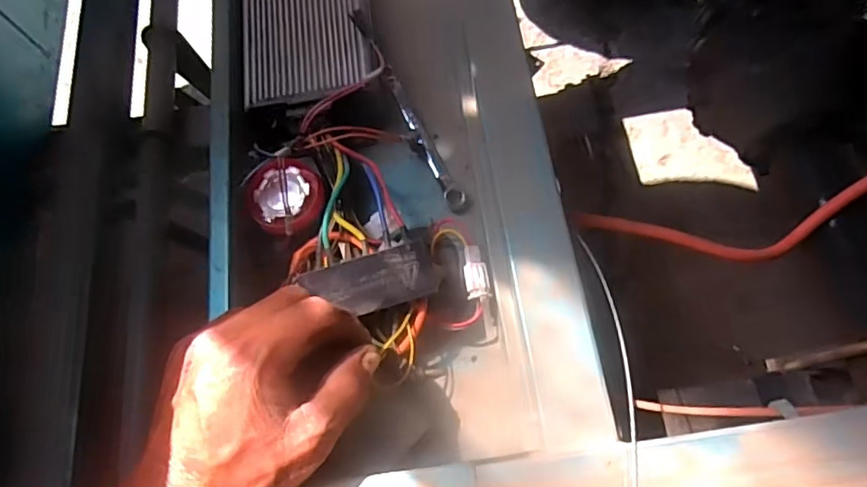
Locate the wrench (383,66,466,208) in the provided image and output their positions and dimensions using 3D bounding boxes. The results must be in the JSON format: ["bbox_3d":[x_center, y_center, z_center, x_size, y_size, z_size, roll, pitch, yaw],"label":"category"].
[{"bbox_3d":[-0.009,-0.083,0.440,0.015,0.014,0.131,-24,69,-7],"label":"wrench"}]

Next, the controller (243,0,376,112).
[{"bbox_3d":[-0.097,-0.170,0.444,0.094,0.043,0.149,-9,68,-1],"label":"controller"}]

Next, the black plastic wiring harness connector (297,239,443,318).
[{"bbox_3d":[-0.037,0.022,0.349,0.081,0.013,0.035,-8,68,-4],"label":"black plastic wiring harness connector"}]

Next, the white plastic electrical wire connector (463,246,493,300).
[{"bbox_3d":[0.027,0.019,0.371,0.015,0.005,0.035,-9,68,-1],"label":"white plastic electrical wire connector"}]

